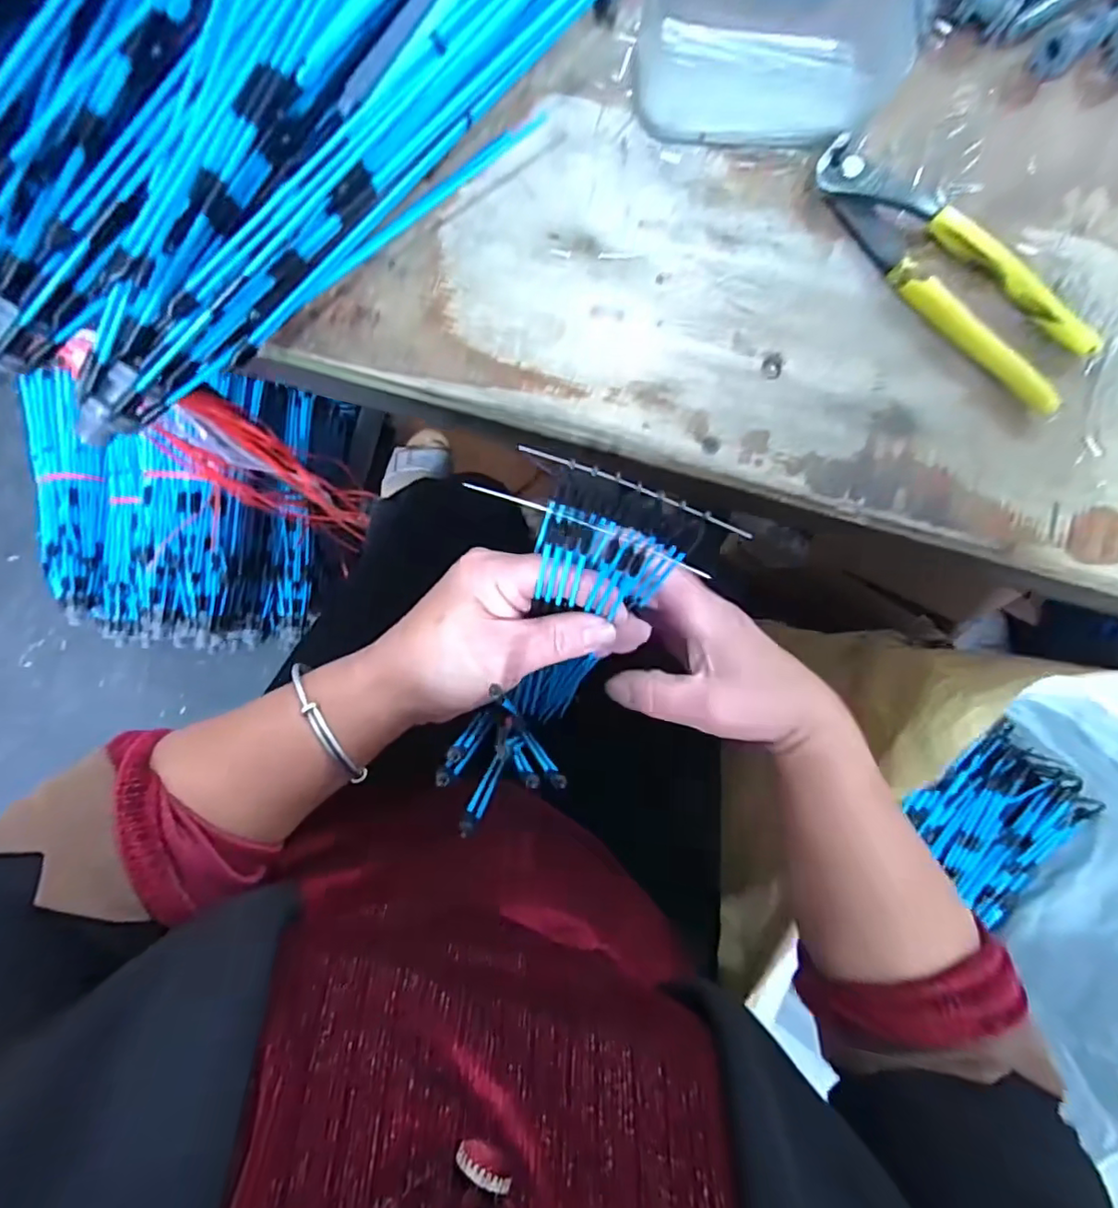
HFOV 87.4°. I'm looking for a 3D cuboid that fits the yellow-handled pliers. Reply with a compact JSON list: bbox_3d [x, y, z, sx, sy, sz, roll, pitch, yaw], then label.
[{"bbox_3d":[0.192,-0.164,0.289,0.162,0.014,0.047,39,85,-3],"label":"yellow-handled pliers"}]

